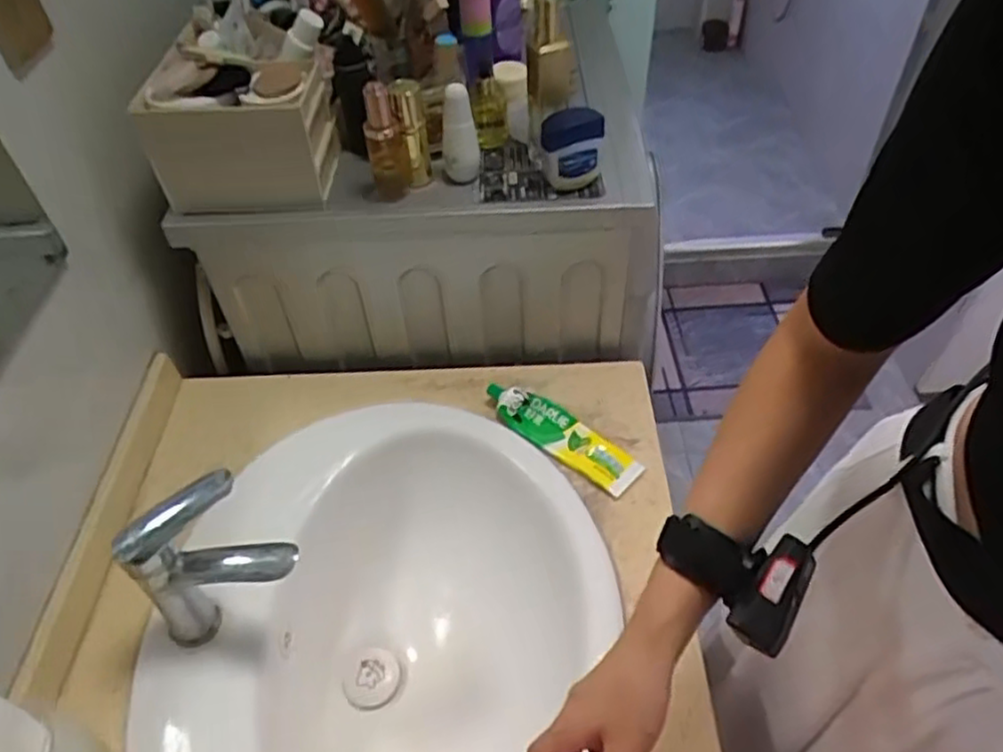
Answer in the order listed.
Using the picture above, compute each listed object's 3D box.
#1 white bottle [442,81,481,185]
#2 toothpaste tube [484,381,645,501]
[{"bbox_3d":[-0.046,-0.264,0.792,0.038,0.104,0.044,-4,48,-1],"label":"white bottle"},{"bbox_3d":[0.071,0.065,0.838,0.196,0.031,0.059,31,57,27],"label":"toothpaste tube"}]

